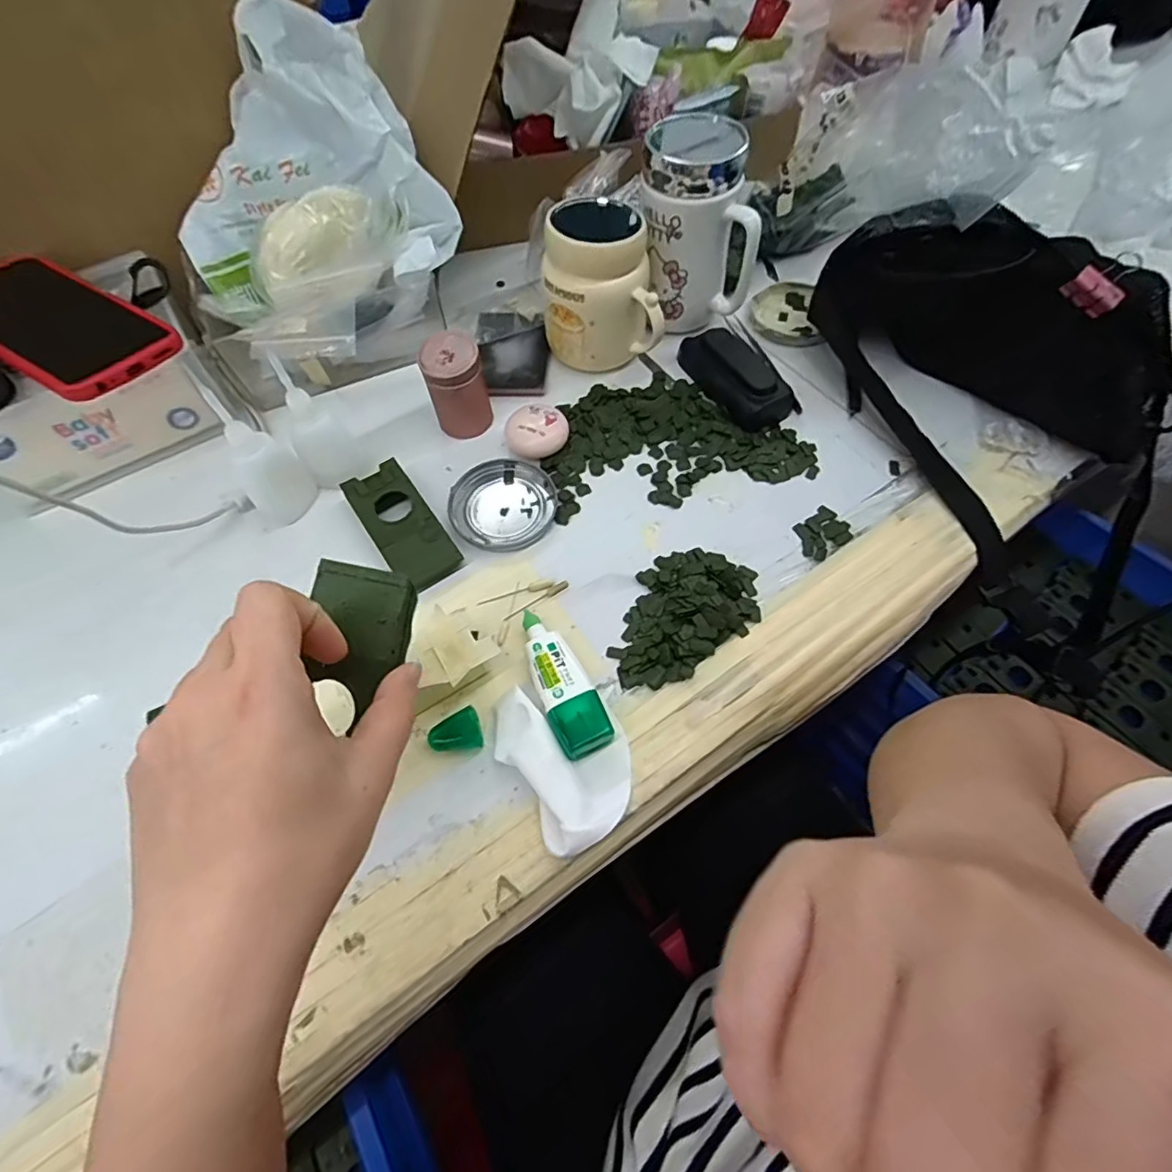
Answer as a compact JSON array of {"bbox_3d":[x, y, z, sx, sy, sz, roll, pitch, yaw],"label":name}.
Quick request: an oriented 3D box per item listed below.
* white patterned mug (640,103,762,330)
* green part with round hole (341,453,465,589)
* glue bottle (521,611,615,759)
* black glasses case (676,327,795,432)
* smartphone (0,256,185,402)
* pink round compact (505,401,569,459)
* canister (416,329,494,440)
[{"bbox_3d":[0.090,-0.285,0.458,0.096,0.133,0.074,5,61,5],"label":"white patterned mug"},{"bbox_3d":[-0.133,-0.045,0.407,0.046,0.013,0.105,-32,65,-15],"label":"green part with round hole"},{"bbox_3d":[-0.018,0.058,0.347,0.032,0.026,0.096,-27,64,-12],"label":"glue bottle"},{"bbox_3d":[0.120,-0.176,0.463,0.049,0.024,0.107,-34,65,-15],"label":"black glasses case"},{"bbox_3d":[-0.369,-0.183,0.386,0.172,0.017,0.081,28,66,16],"label":"smartphone"},{"bbox_3d":[-0.038,-0.122,0.443,0.046,0.020,0.047,-1,61,2],"label":"pink round compact"},{"bbox_3d":[-0.101,-0.160,0.438,0.044,0.064,0.048,-1,61,2],"label":"canister"}]

